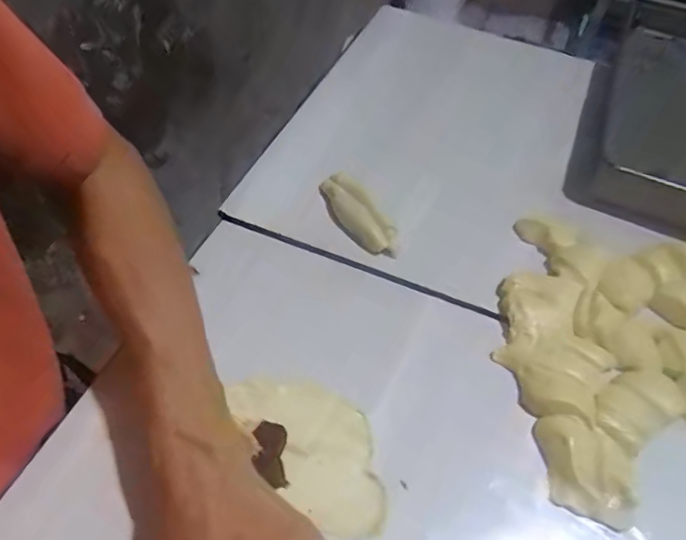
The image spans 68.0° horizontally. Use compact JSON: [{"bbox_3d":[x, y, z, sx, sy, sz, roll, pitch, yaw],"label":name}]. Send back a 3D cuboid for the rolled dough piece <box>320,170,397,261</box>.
[{"bbox_3d":[0.013,-0.053,0.491,0.034,0.033,0.104,-26,57,-22],"label":"rolled dough piece"}]

